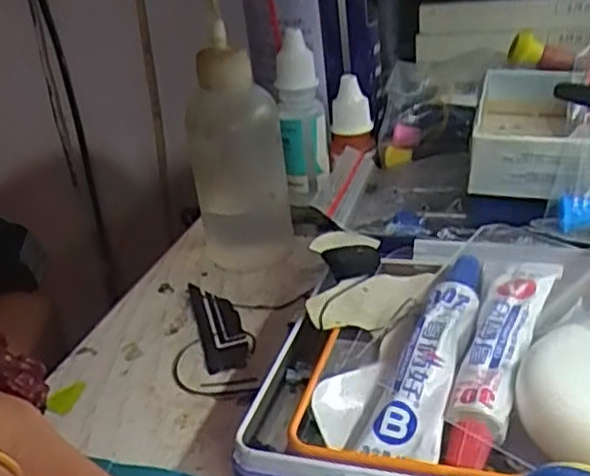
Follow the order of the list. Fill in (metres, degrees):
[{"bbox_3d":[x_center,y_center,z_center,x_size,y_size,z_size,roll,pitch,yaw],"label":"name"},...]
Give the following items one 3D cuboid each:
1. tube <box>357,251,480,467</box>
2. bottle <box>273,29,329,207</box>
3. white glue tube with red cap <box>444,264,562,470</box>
[{"bbox_3d":[0.039,0.029,0.209,0.021,0.008,0.077,7,43,25],"label":"tube"},{"bbox_3d":[0.003,-0.054,0.331,0.020,0.073,0.023,-5,28,5],"label":"bottle"},{"bbox_3d":[0.056,0.031,0.202,0.016,0.012,0.079,8,31,27],"label":"white glue tube with red cap"}]

